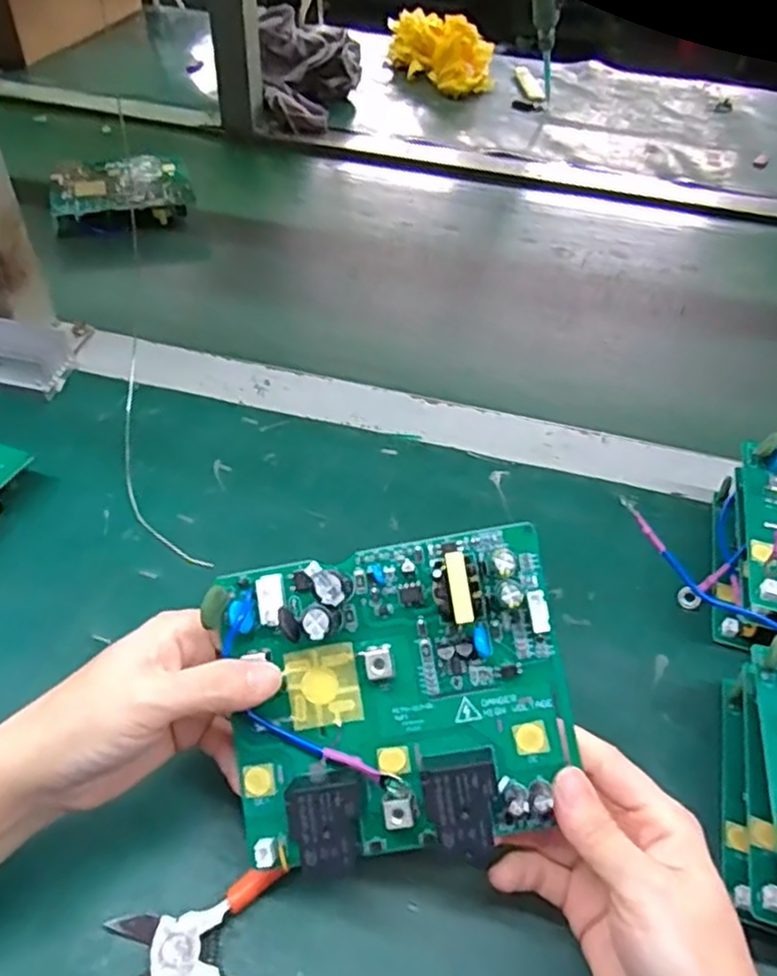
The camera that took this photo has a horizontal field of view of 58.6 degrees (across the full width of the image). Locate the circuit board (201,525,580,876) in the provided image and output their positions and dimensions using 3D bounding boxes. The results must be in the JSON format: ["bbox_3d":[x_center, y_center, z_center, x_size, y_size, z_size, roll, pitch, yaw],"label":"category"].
[{"bbox_3d":[0.002,0.080,0.262,0.126,0.022,0.110,-9,82,4],"label":"circuit board"}]

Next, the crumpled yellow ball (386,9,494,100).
[{"bbox_3d":[0.072,-0.609,0.966,0.089,0.076,0.165,-29,56,-26],"label":"crumpled yellow ball"}]

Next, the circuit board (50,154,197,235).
[{"bbox_3d":[-0.262,-0.290,0.683,0.129,0.034,0.081,-14,50,-15],"label":"circuit board"}]

